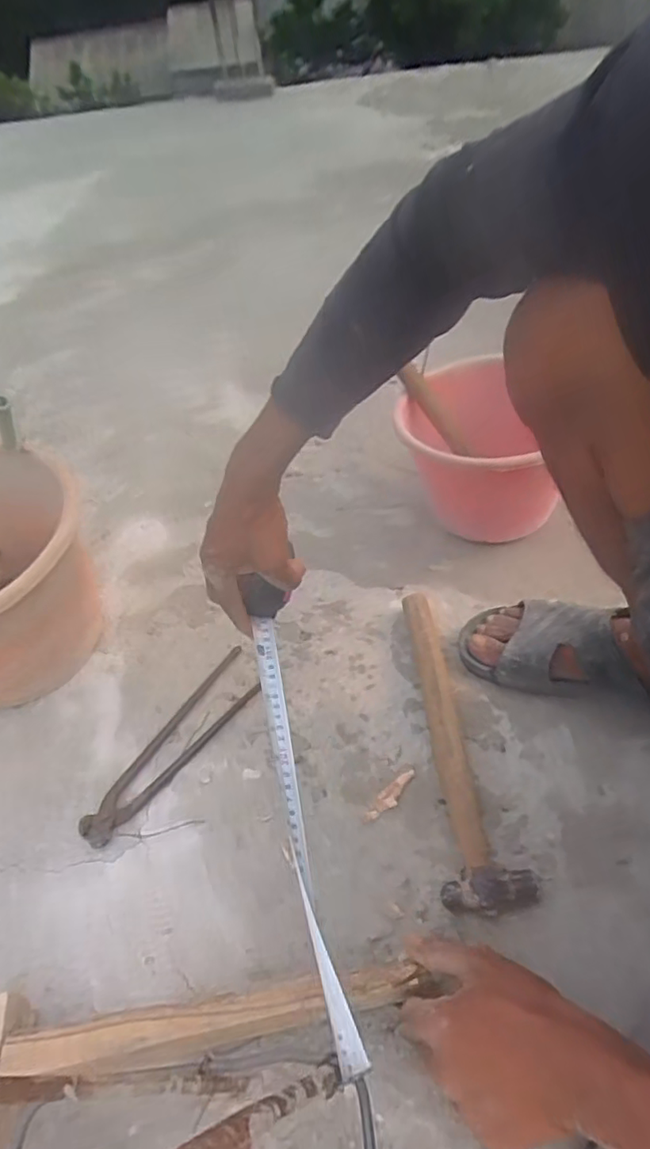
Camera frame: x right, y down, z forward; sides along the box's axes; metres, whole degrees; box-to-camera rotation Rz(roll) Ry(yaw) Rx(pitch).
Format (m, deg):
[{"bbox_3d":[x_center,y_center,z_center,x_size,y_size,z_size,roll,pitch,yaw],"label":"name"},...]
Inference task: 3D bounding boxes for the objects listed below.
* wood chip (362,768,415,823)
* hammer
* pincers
[{"bbox_3d":[0.062,0.209,0.562,0.017,0.004,0.067,32,58,31],"label":"wood chip"},{"bbox_3d":[0.123,0.148,0.581,0.067,0.026,0.320,-6,47,2],"label":"hammer"},{"bbox_3d":[-0.152,0.167,0.609,0.059,0.012,0.235,26,55,28],"label":"pincers"}]

